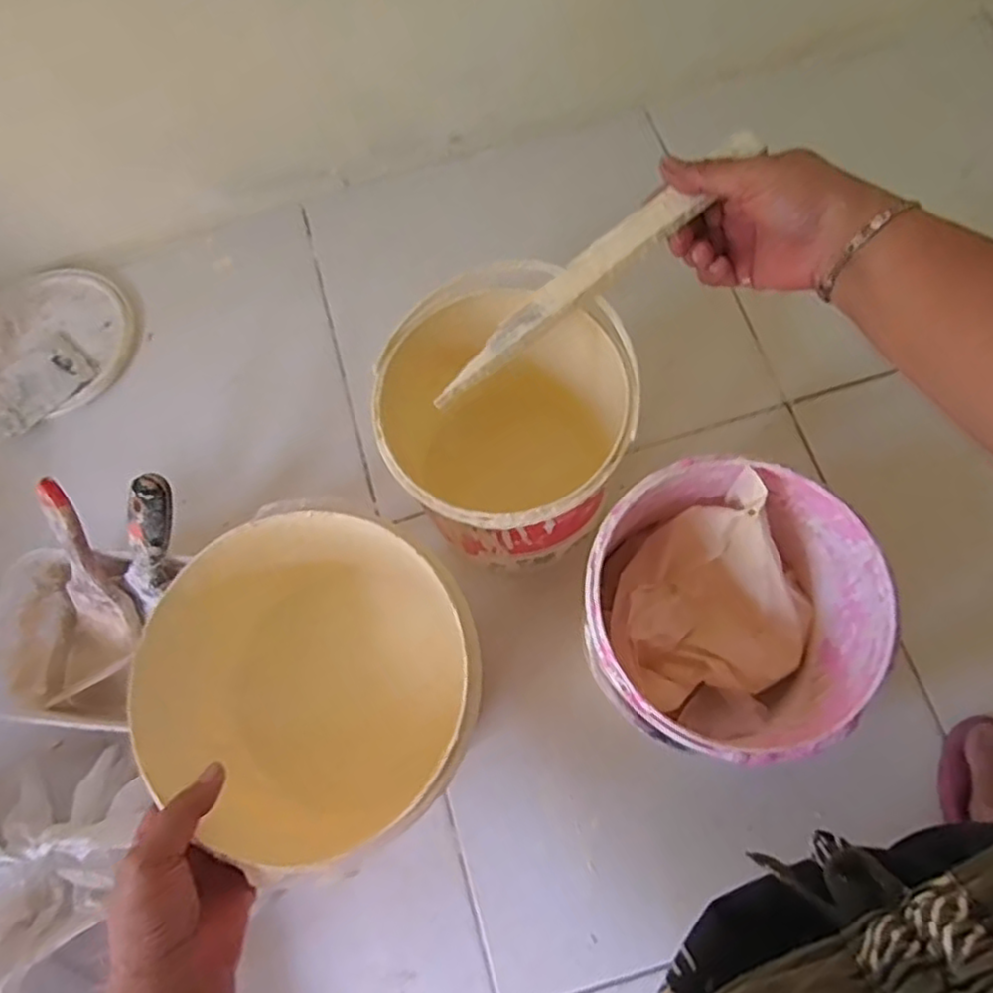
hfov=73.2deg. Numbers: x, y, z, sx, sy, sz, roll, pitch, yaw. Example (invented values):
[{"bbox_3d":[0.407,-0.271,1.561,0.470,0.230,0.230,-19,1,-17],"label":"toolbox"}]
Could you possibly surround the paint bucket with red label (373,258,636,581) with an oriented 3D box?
[{"bbox_3d":[0.006,-0.058,0.524,0.179,0.168,0.199,-19,72,-2],"label":"paint bucket with red label"}]

